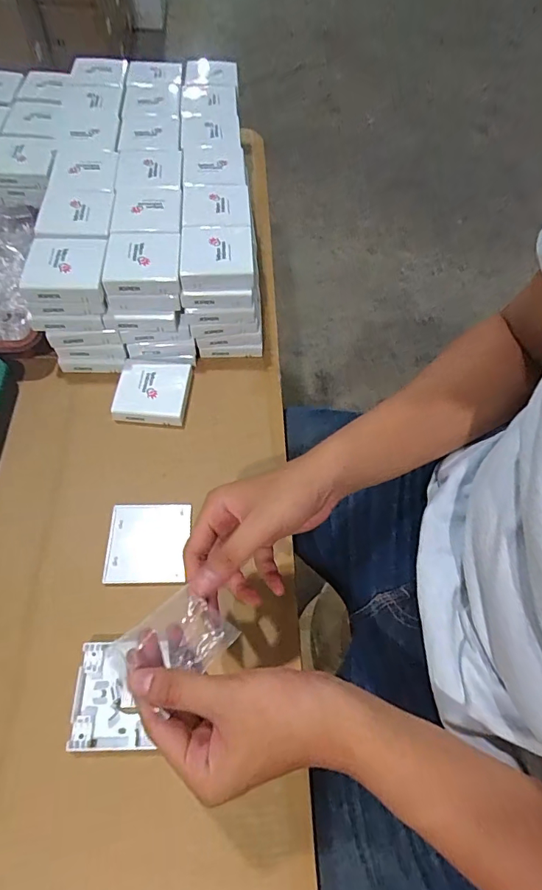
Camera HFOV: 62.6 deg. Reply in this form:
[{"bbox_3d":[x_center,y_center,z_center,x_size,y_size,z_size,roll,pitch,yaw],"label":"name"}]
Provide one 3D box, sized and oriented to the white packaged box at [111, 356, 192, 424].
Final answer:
[{"bbox_3d":[-0.148,-0.068,0.565,0.084,0.026,0.086,5,61,-2],"label":"white packaged box"}]

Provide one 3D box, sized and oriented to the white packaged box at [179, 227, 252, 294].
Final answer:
[{"bbox_3d":[-0.064,-0.224,0.532,0.084,0.023,0.084,-3,61,-6],"label":"white packaged box"}]

